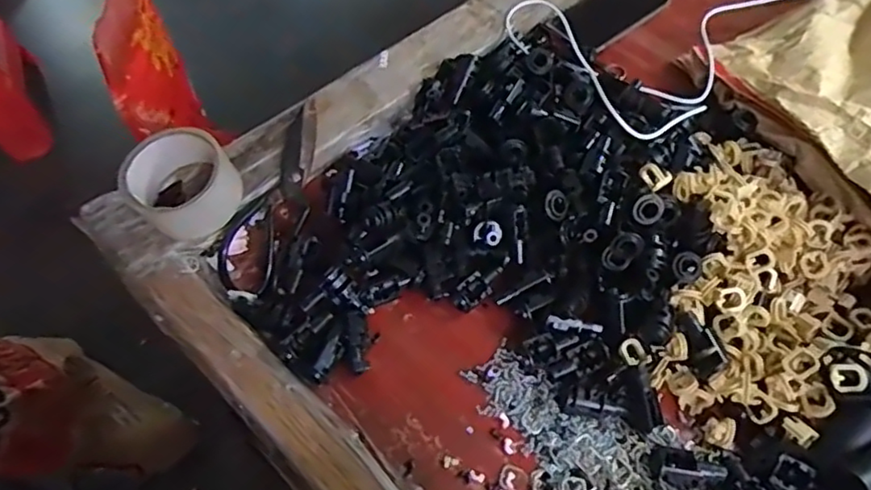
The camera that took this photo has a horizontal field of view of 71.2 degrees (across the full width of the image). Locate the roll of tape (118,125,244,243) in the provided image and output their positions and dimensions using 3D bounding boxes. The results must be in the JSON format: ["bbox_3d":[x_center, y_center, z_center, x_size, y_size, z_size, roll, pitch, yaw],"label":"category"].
[{"bbox_3d":[-0.223,-0.052,0.536,0.083,0.058,0.087,39,63,20],"label":"roll of tape"}]

